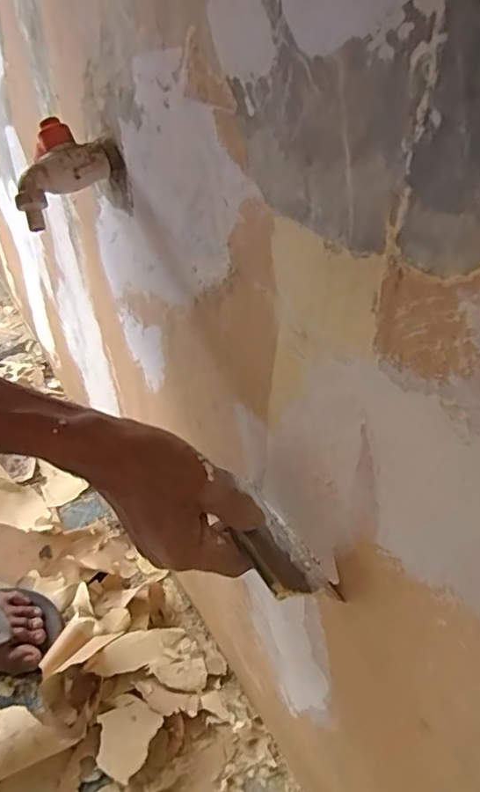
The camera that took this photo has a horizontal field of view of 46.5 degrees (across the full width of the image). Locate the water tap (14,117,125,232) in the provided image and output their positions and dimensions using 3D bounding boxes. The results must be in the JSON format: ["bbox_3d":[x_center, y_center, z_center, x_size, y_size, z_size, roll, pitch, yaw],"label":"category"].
[{"bbox_3d":[-0.148,-0.188,0.466,0.087,0.065,0.037,-24,45,-27],"label":"water tap"}]

